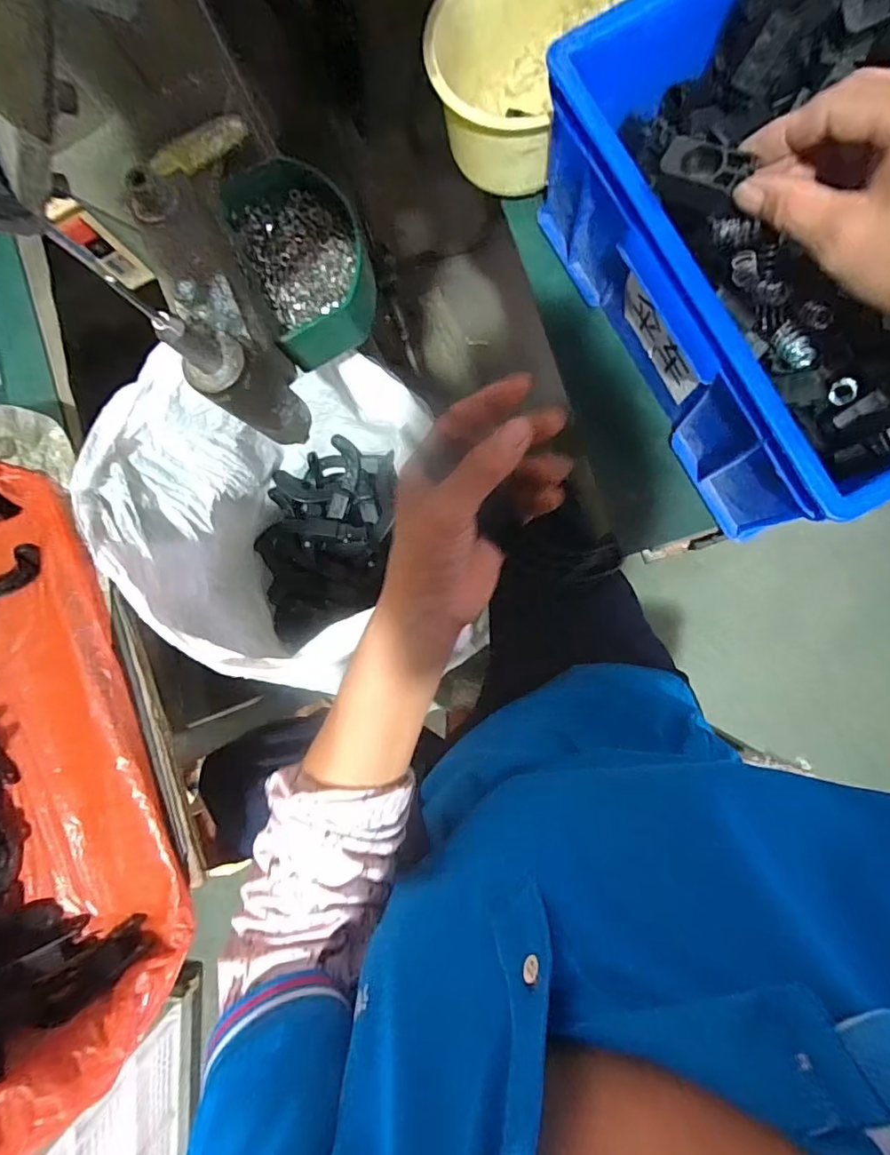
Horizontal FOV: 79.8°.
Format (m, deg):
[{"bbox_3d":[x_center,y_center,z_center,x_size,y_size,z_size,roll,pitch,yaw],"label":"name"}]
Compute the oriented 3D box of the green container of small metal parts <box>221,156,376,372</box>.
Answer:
[{"bbox_3d":[-0.103,-0.242,0.402,0.085,0.050,0.139,-23,84,4],"label":"green container of small metal parts"}]

